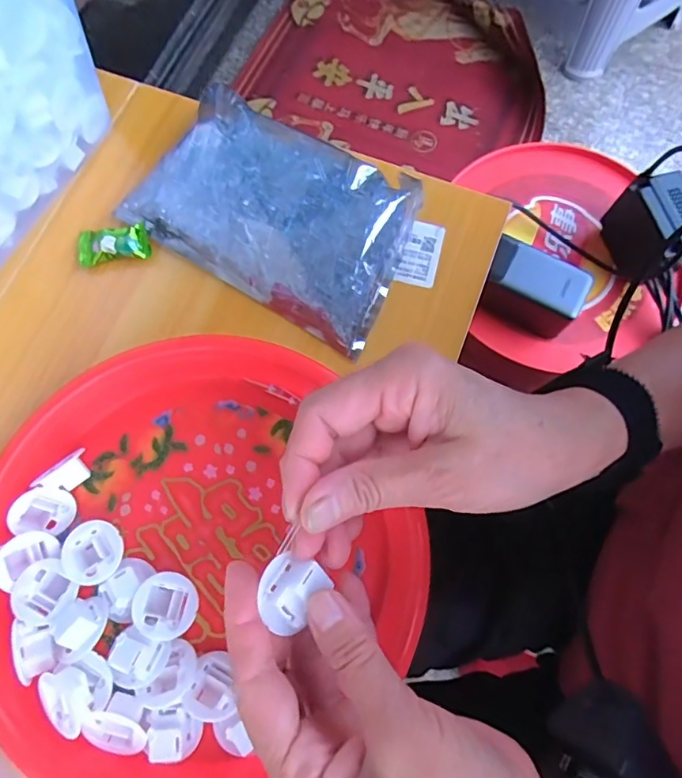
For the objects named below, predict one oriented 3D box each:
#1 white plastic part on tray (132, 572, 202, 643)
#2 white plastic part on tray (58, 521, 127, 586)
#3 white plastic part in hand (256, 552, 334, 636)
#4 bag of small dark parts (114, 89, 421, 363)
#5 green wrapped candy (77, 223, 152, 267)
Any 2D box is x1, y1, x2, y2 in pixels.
[{"bbox_3d":[-0.093,0.115,0.282,0.032,0.011,0.032,0,73,0],"label":"white plastic part on tray"},{"bbox_3d":[-0.135,0.090,0.291,0.032,0.008,0.033,0,73,0],"label":"white plastic part on tray"},{"bbox_3d":[-0.021,0.082,0.214,0.025,0.011,0.030,34,76,10],"label":"white plastic part in hand"},{"bbox_3d":[-0.045,-0.120,0.349,0.185,0.032,0.112,31,76,9],"label":"bag of small dark parts"},{"bbox_3d":[-0.153,-0.098,0.353,0.047,0.012,0.023,-7,73,-2],"label":"green wrapped candy"}]

